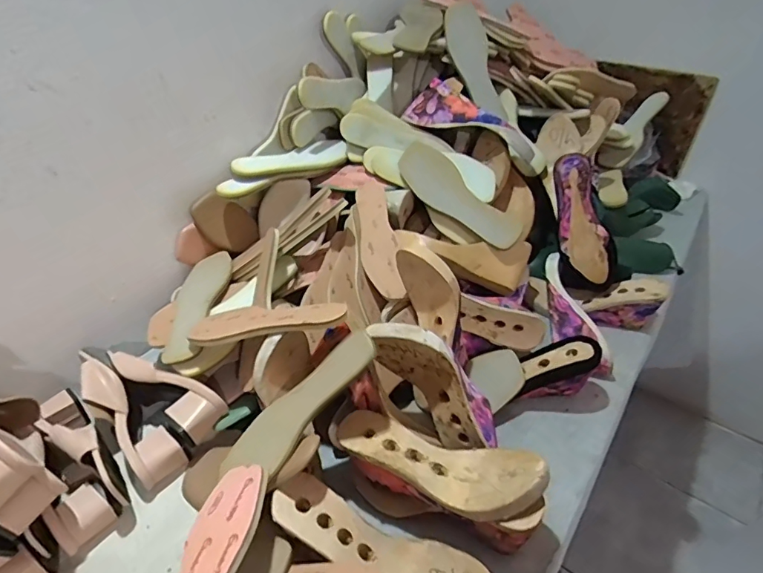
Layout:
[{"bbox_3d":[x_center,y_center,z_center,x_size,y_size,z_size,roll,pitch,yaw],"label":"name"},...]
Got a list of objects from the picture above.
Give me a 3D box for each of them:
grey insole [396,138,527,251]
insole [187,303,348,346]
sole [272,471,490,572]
[{"bbox_3d":[0.130,-0.151,0.804,0.237,0.025,0.078,41,81,12],"label":"grey insole"},{"bbox_3d":[-0.155,0.042,0.613,0.224,0.019,0.069,-8,36,22],"label":"insole"},{"bbox_3d":[-0.002,0.283,0.514,0.250,0.046,0.088,27,44,4],"label":"sole"}]

